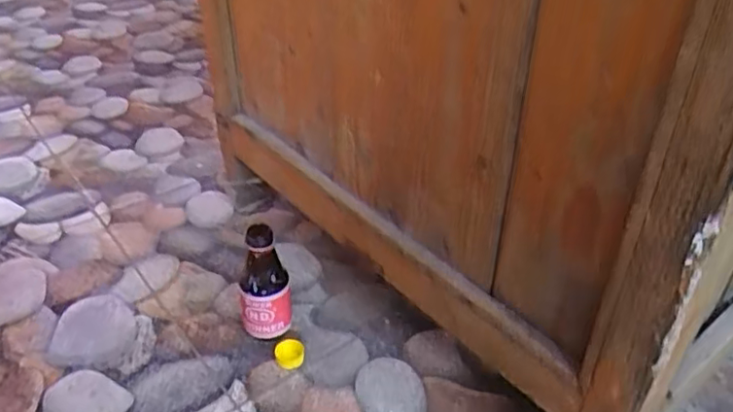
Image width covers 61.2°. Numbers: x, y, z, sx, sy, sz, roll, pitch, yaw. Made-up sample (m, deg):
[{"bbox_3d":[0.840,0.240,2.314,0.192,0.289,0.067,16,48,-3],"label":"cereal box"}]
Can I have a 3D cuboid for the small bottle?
[{"bbox_3d":[-0.109,0.085,0.654,0.054,0.138,0.048,-9,37,-14],"label":"small bottle"}]

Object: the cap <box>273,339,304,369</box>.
[{"bbox_3d":[-0.081,0.157,0.655,0.033,0.011,0.030,-5,67,12],"label":"cap"}]

